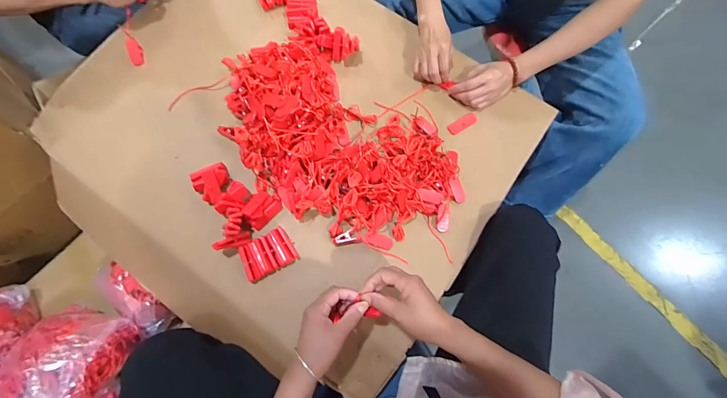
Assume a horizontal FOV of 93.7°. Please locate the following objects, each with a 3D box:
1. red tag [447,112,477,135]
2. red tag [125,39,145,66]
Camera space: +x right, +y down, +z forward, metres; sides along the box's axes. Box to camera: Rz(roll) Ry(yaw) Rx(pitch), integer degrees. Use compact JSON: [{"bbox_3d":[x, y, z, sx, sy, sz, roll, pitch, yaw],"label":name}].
[{"bbox_3d":[0.187,-0.142,0.643,0.056,0.014,0.021,-31,75,-9],"label":"red tag"},{"bbox_3d":[-0.448,-0.289,0.668,0.028,0.012,0.058,-22,88,-7],"label":"red tag"}]

